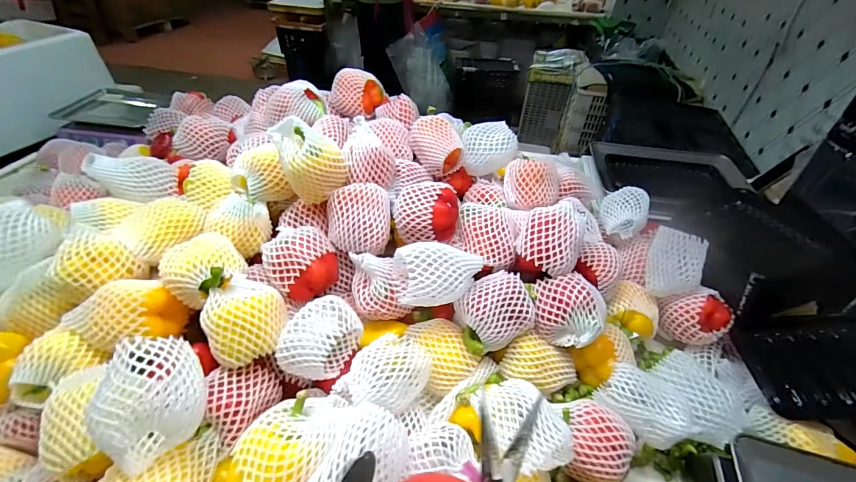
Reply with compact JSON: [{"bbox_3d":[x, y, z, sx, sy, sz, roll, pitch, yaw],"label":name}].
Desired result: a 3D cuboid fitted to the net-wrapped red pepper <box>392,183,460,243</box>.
[{"bbox_3d":[-0.001,-0.046,0.596,0.098,0.073,0.079,7,43,6],"label":"net-wrapped red pepper"}]

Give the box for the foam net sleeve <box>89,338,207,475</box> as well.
[{"bbox_3d":[-0.280,0.157,0.382,0.086,0.077,0.106,-16,46,-19],"label":"foam net sleeve"}]

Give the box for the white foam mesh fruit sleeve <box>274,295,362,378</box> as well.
[{"bbox_3d":[-0.141,0.134,0.501,0.068,0.078,0.099,23,47,21],"label":"white foam mesh fruit sleeve"}]

